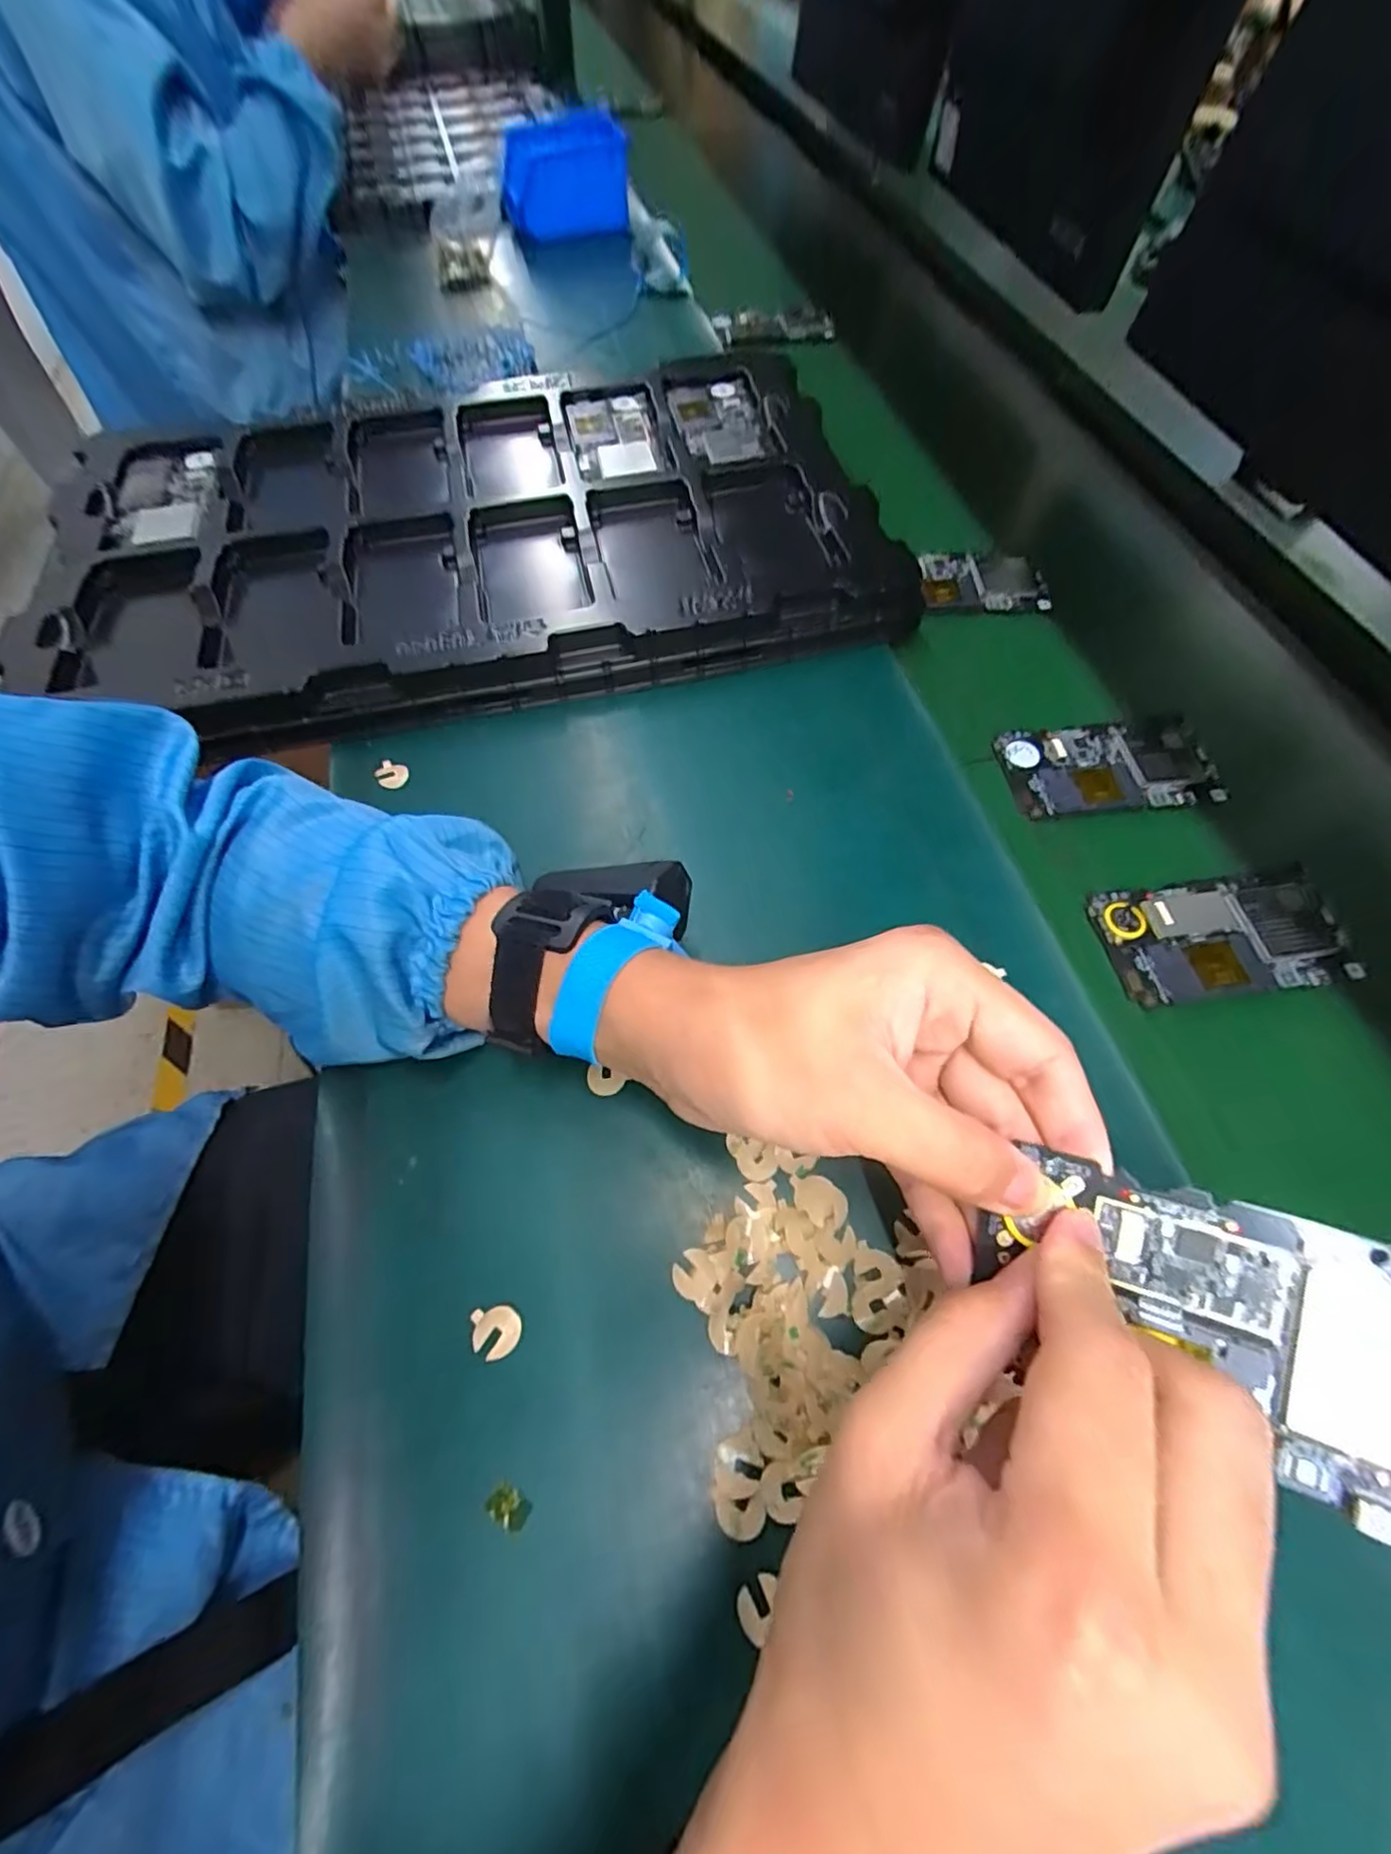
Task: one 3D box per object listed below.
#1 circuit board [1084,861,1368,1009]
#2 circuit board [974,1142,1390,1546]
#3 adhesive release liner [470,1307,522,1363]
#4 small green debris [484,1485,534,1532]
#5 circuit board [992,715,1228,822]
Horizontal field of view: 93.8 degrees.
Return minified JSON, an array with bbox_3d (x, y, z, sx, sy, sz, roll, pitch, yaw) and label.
[{"bbox_3d":[0.274,0.003,0.338,0.121,0.004,0.065,-7,62,-4],"label":"circuit board"},{"bbox_3d":[0.143,0.107,0.173,0.122,0.005,0.061,14,86,25],"label":"circuit board"},{"bbox_3d":[-0.076,0.155,0.249,0.018,0.004,0.017,-8,62,-4],"label":"adhesive release liner"},{"bbox_3d":[-0.065,0.203,0.227,0.014,0.004,0.010,32,64,13],"label":"small green debris"},{"bbox_3d":[0.250,-0.097,0.395,0.123,0.005,0.065,-5,62,-2],"label":"circuit board"}]

